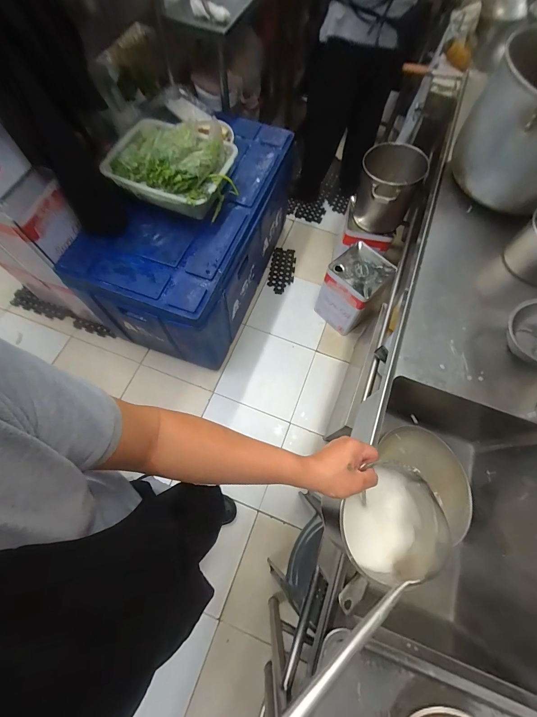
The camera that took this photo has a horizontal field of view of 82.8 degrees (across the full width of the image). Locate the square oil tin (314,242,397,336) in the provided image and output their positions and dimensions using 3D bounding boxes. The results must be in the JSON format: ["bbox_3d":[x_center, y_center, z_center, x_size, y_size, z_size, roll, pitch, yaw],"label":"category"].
[{"bbox_3d":[0.410,-0.322,1.504,0.276,0.337,0.253,-42,76,-16],"label":"square oil tin"}]

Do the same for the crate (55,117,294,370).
[{"bbox_3d":[-0.310,-0.549,1.450,0.580,0.571,1.039,22,69,6],"label":"crate"}]

